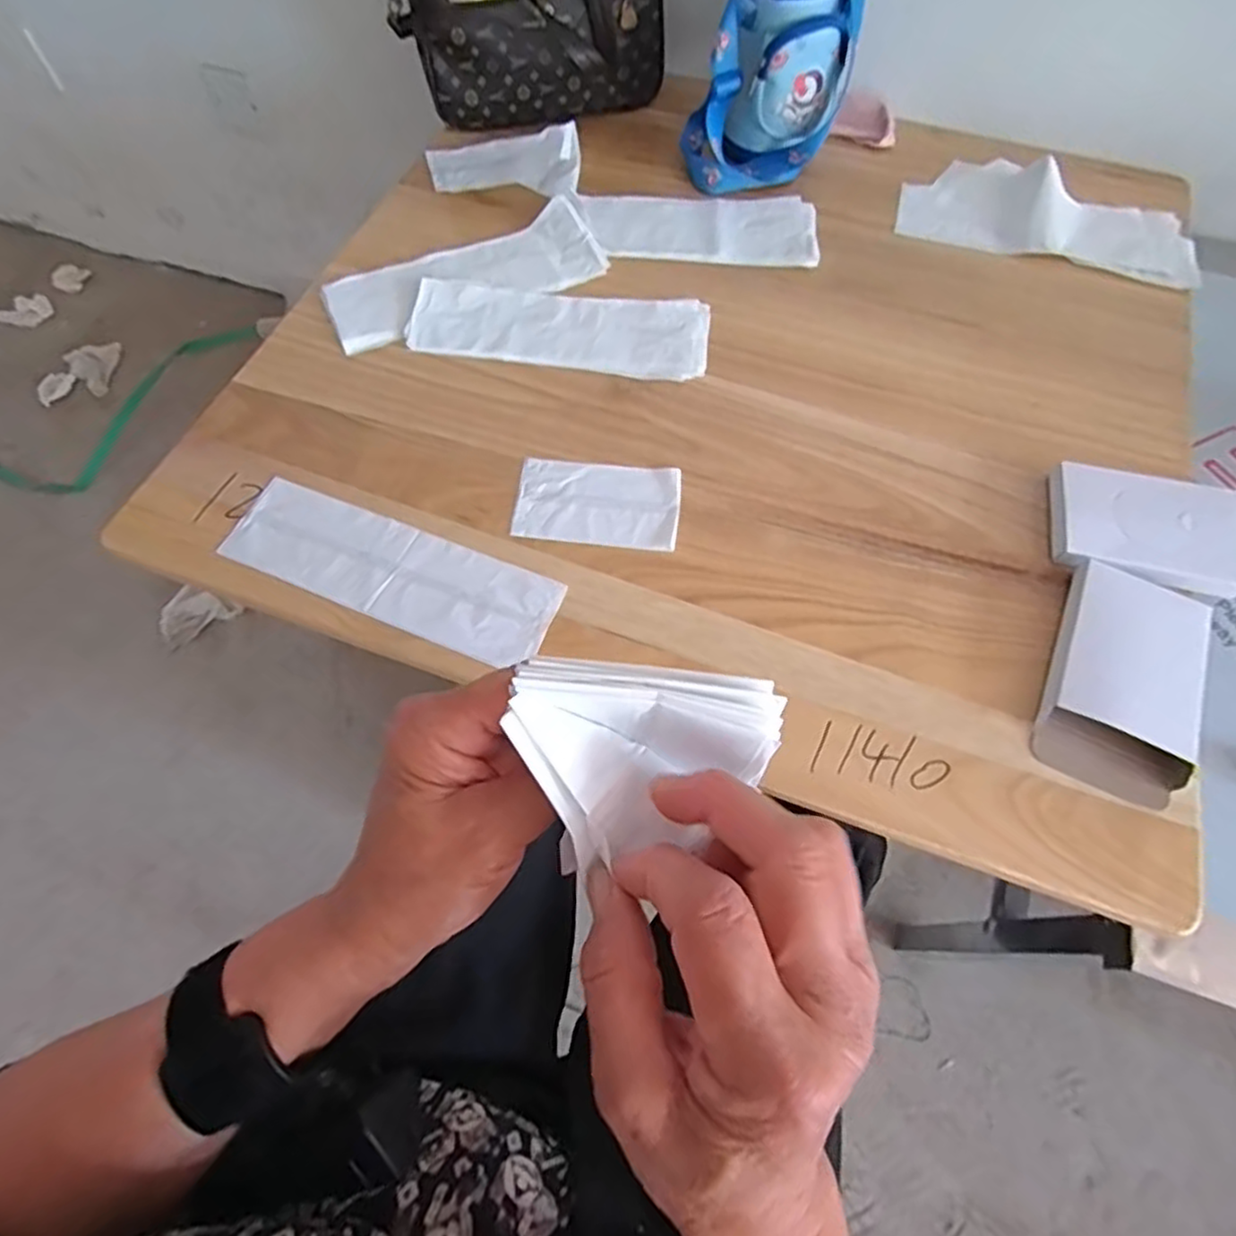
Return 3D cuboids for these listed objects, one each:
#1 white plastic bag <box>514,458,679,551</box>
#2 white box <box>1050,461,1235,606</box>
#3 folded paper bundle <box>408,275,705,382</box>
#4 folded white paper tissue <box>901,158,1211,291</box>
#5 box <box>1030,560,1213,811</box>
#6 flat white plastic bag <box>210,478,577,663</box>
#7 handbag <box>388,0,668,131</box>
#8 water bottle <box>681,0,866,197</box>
[{"bbox_3d":[-0.015,-0.089,0.532,0.123,0.004,0.072,6,64,2],"label":"white plastic bag"},{"bbox_3d":[0.407,-0.063,0.511,0.153,0.020,0.094,14,65,6],"label":"white box"},{"bbox_3d":[-0.050,-0.263,0.611,0.258,0.010,0.091,8,64,3],"label":"folded paper bundle"},{"bbox_3d":[0.424,-0.402,0.676,0.275,0.027,0.131,15,65,7],"label":"folded white paper tissue"},{"bbox_3d":[0.338,0.040,0.457,0.087,0.020,0.153,25,67,11],"label":"box"},{"bbox_3d":[-0.165,-0.035,0.500,0.246,0.005,0.074,21,66,9],"label":"flat white plastic bag"},{"bbox_3d":[-0.081,-0.606,0.690,0.280,0.168,0.123,-5,64,-3],"label":"handbag"},{"bbox_3d":[0.144,-0.522,0.629,0.144,0.199,0.118,13,65,6],"label":"water bottle"}]

